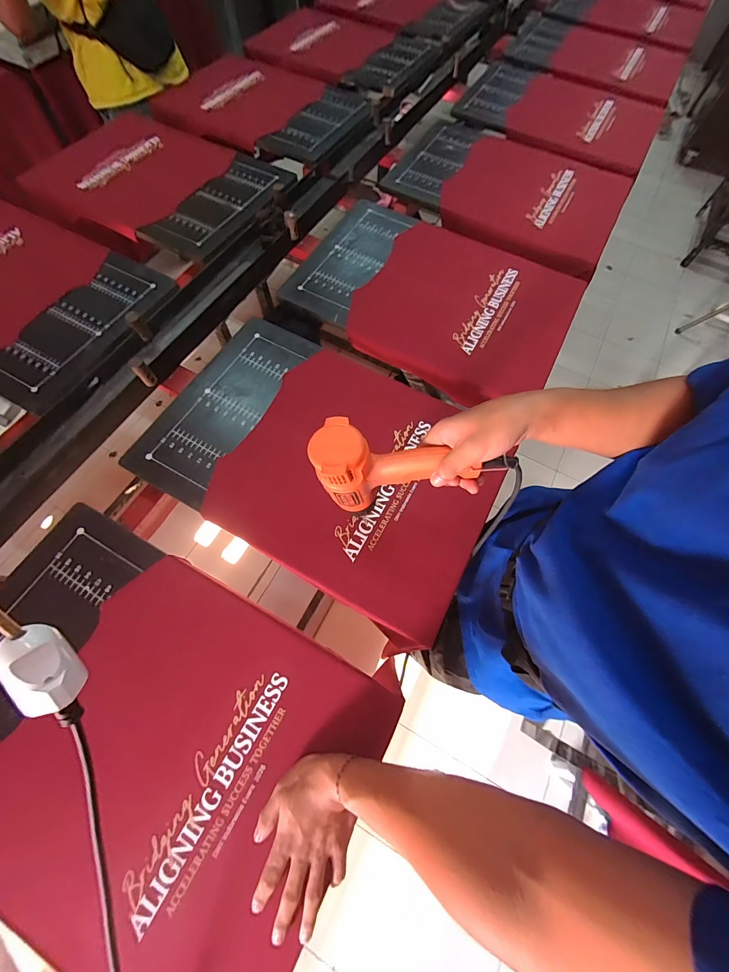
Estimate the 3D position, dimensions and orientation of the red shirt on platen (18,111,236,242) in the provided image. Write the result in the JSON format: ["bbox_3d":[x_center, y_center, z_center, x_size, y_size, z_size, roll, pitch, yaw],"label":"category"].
[{"bbox_3d":[-0.616,-0.861,0.908,0.487,0.059,0.460,26,72,10],"label":"red shirt on platen"}]

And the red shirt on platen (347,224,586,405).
[{"bbox_3d":[0.225,-0.402,0.743,0.442,0.047,0.415,24,69,8],"label":"red shirt on platen"}]

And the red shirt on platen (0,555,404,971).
[{"bbox_3d":[-0.230,0.352,0.418,0.417,0.032,0.405,27,70,9],"label":"red shirt on platen"}]

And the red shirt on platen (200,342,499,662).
[{"bbox_3d":[-0.005,-0.023,0.570,0.425,0.023,0.401,27,70,9],"label":"red shirt on platen"}]

